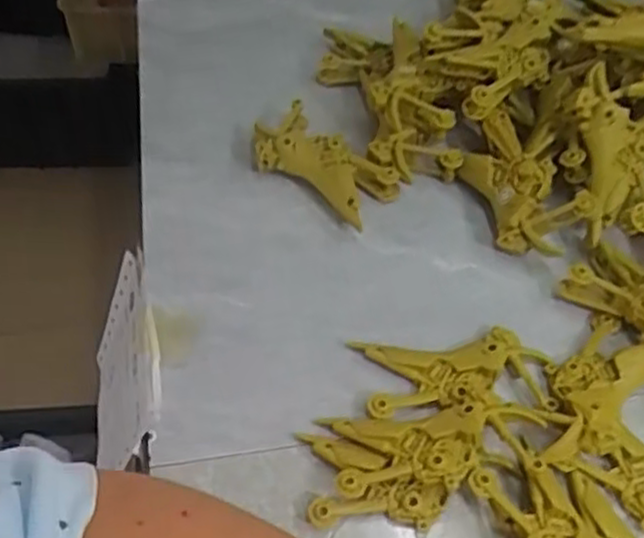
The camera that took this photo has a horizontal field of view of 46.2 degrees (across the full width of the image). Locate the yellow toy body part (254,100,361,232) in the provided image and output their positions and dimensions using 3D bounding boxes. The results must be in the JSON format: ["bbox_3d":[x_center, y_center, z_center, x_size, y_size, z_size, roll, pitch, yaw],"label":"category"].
[{"bbox_3d":[-0.005,-0.060,0.465,0.045,0.028,0.095,-29,58,-21],"label":"yellow toy body part"}]

